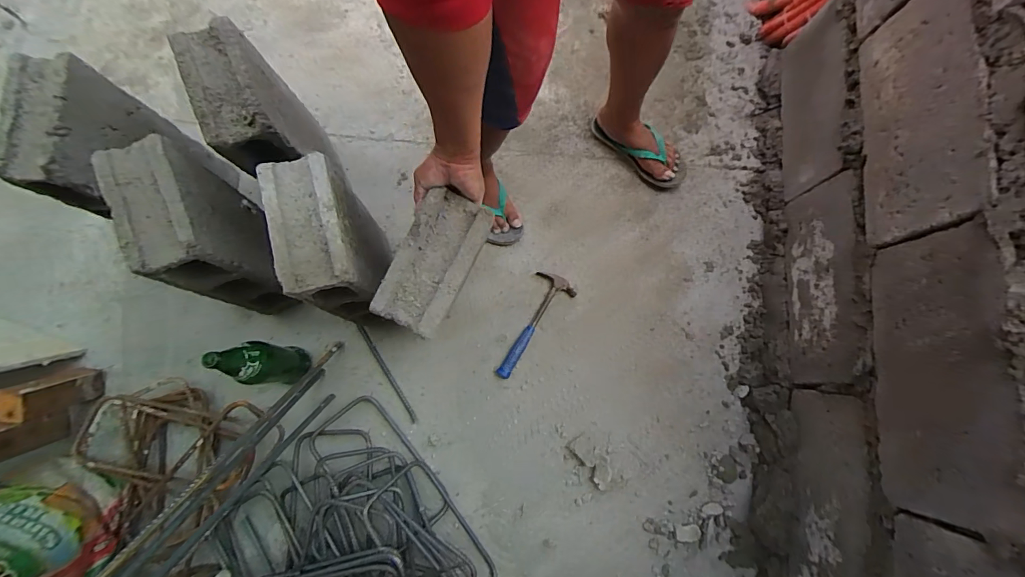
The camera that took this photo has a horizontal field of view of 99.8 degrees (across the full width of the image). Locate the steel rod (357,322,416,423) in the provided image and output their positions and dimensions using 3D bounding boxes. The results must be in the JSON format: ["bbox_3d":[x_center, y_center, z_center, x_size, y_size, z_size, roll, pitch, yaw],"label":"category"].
[{"bbox_3d":[-0.278,0.186,0.954,0.013,0.009,0.250,-32,80,-8],"label":"steel rod"}]

